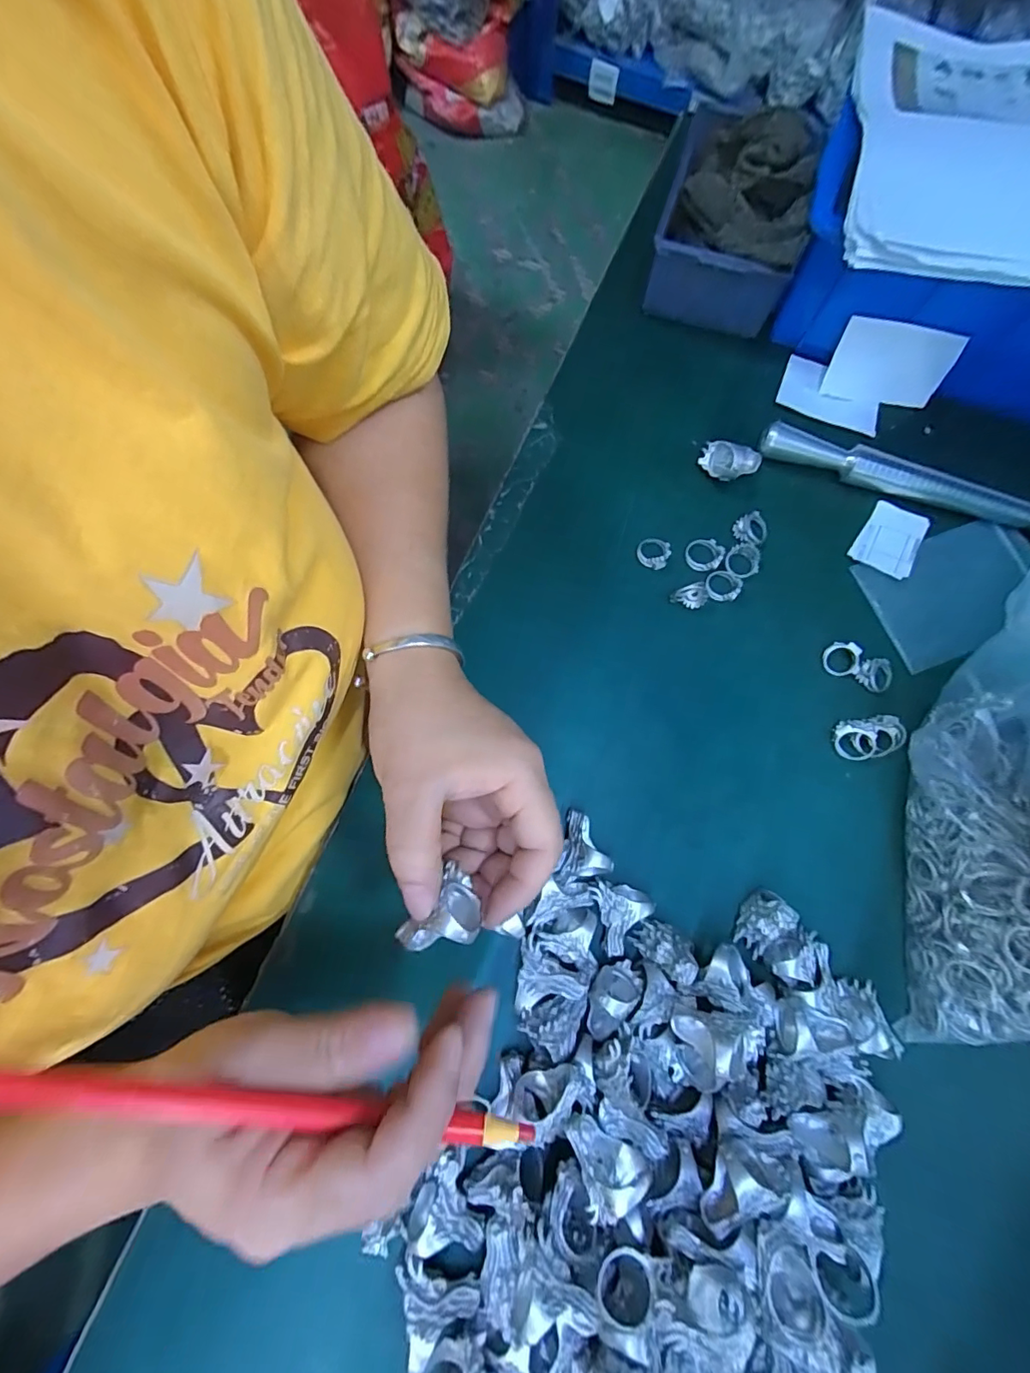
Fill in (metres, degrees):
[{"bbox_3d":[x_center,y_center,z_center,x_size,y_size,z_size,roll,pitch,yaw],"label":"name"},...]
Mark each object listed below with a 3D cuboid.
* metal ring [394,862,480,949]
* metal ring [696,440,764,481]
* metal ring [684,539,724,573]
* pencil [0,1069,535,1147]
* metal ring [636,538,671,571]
[{"bbox_3d":[-0.030,0.098,0.208,0.025,0.023,0.038,37,79,7],"label":"metal ring"},{"bbox_3d":[0.146,-0.150,0.336,0.040,0.023,0.021,10,76,1],"label":"metal ring"},{"bbox_3d":[0.126,-0.088,0.331,0.023,0.005,0.022,25,76,5],"label":"metal ring"},{"bbox_3d":[-0.074,0.133,0.158,0.166,0.006,0.008,15,77,-11],"label":"pencil"},{"bbox_3d":[0.093,-0.090,0.334,0.022,0.007,0.019,35,78,8],"label":"metal ring"}]

